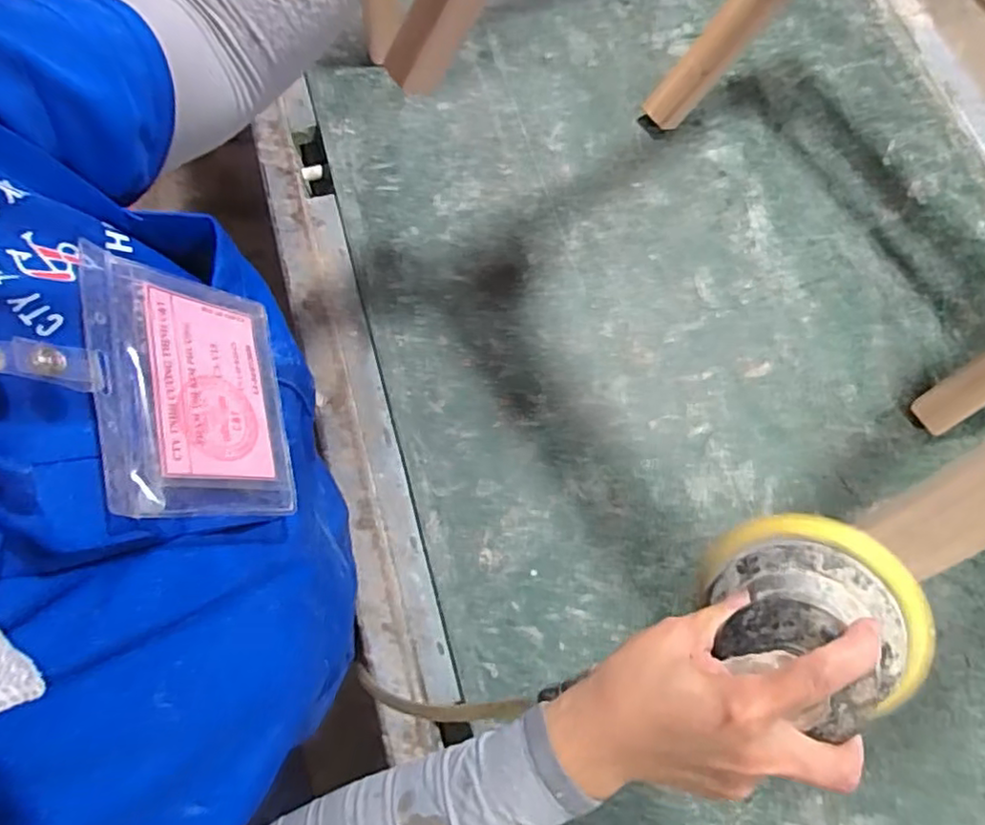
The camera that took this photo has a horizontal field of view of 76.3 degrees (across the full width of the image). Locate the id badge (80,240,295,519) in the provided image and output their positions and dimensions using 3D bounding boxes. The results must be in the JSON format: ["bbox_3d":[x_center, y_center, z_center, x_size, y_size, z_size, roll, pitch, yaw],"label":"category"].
[{"bbox_3d":[-0.117,-0.009,0.248,0.007,0.081,0.102,-24,70,27],"label":"id badge"}]

